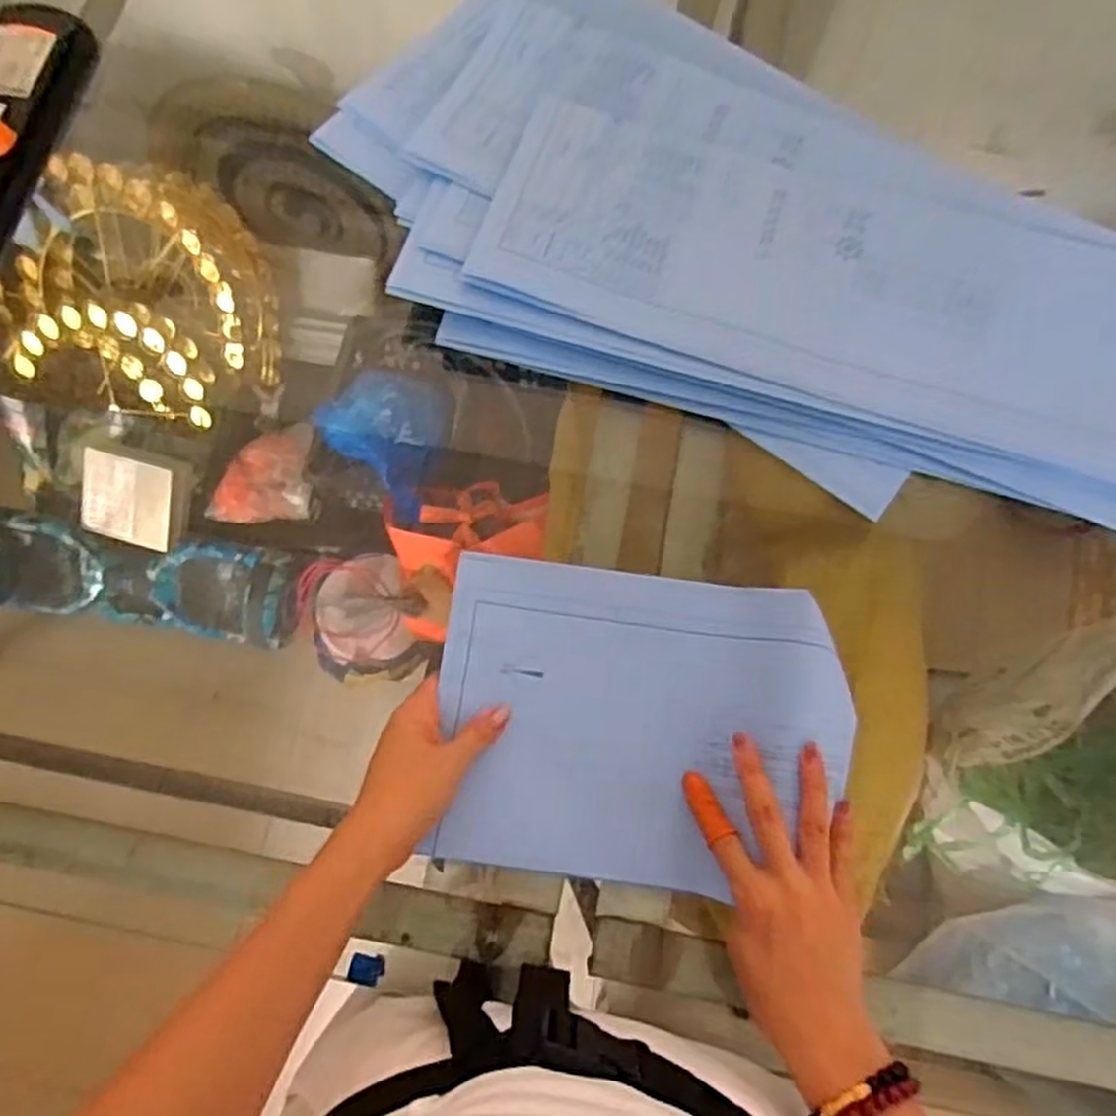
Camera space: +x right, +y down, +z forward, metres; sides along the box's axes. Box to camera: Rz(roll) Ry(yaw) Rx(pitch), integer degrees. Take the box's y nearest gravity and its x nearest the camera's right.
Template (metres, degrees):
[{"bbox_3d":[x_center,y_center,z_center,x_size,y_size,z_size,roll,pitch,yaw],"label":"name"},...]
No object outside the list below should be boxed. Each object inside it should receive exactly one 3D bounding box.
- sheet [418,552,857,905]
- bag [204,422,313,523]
[{"bbox_3d":[0.055,0.114,0.535,0.273,0.061,0.208,7,73,1],"label":"sheet"},{"bbox_3d":[-0.521,-0.157,1.433,0.182,0.111,0.220,6,73,1],"label":"bag"}]

